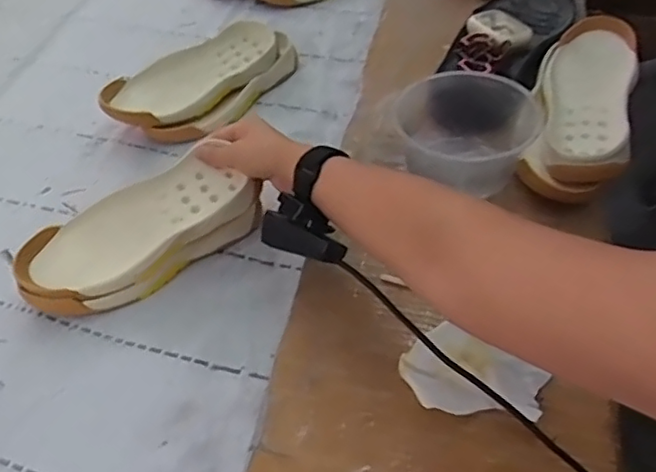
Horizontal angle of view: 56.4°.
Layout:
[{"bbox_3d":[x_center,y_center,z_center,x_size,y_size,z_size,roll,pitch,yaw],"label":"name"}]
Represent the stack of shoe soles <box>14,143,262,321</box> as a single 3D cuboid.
[{"bbox_3d":[-0.180,-0.001,0.587,0.225,0.063,0.086,-26,53,-12],"label":"stack of shoe soles"}]

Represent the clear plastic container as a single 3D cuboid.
[{"bbox_3d":[0.128,-0.095,0.617,0.128,0.088,0.124,0,48,0],"label":"clear plastic container"}]

